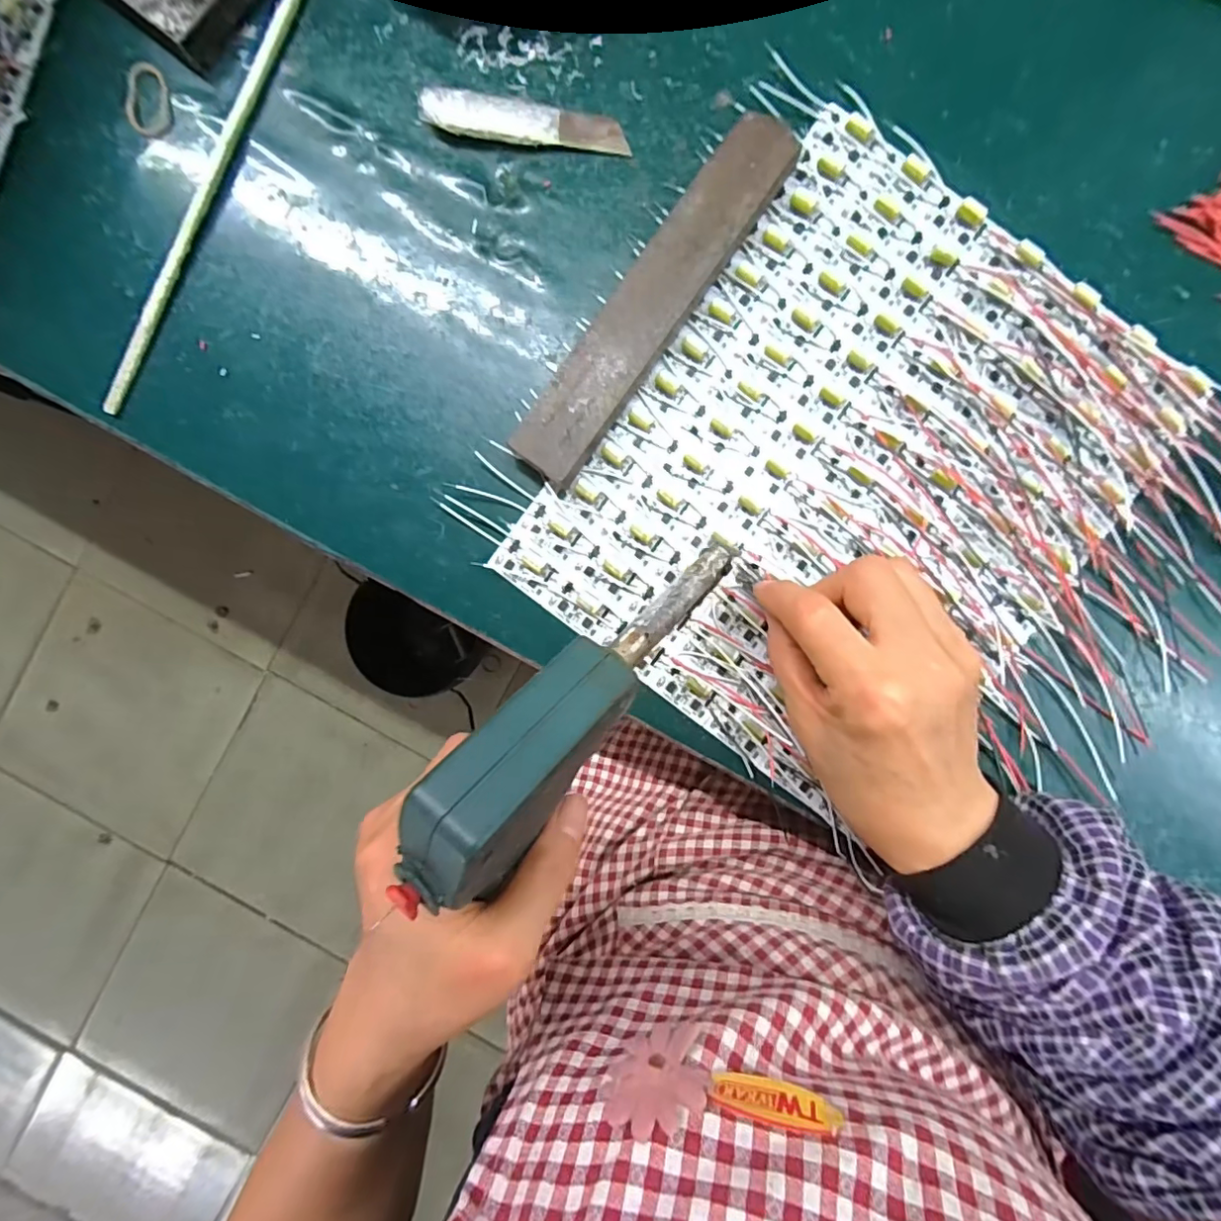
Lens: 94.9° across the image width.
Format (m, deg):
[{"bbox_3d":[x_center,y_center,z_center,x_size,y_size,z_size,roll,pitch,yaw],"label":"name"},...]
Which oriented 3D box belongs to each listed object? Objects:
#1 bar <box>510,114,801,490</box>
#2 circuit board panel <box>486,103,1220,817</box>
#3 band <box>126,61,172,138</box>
[{"bbox_3d":[0.021,-0.151,0.276,0.037,0.018,0.198,35,90,0],"label":"bar"},{"bbox_3d":[0.124,-0.065,0.283,0.240,0.009,0.284,37,90,0],"label":"circuit board panel"},{"bbox_3d":[-0.237,-0.261,0.286,0.021,0.004,0.039,-7,90,0],"label":"band"}]

